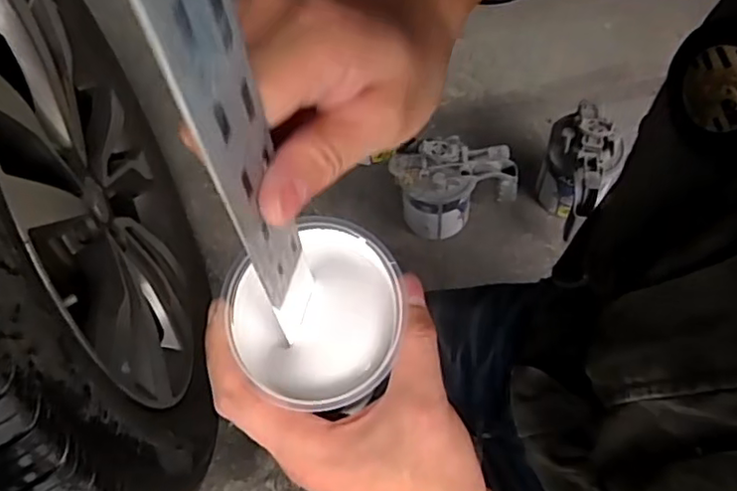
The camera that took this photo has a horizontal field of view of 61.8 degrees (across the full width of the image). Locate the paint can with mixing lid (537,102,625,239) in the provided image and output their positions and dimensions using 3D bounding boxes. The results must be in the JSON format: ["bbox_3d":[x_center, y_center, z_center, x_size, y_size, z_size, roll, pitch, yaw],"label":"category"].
[{"bbox_3d":[0.309,-0.113,0.941,0.099,0.171,0.161,27,71,14],"label":"paint can with mixing lid"}]

